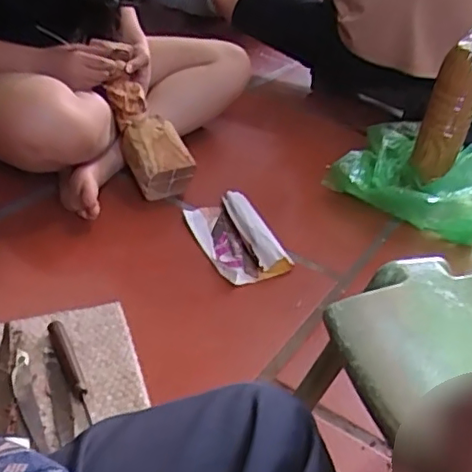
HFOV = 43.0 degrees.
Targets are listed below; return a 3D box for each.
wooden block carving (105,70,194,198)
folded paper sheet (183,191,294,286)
[{"bbox_3d":[-0.159,-0.169,1.051,0.086,0.088,0.212,-20,71,-33],"label":"wooden block carving"},{"bbox_3d":[-0.002,-0.001,0.960,0.105,0.033,0.201,-12,41,-24],"label":"folded paper sheet"}]

